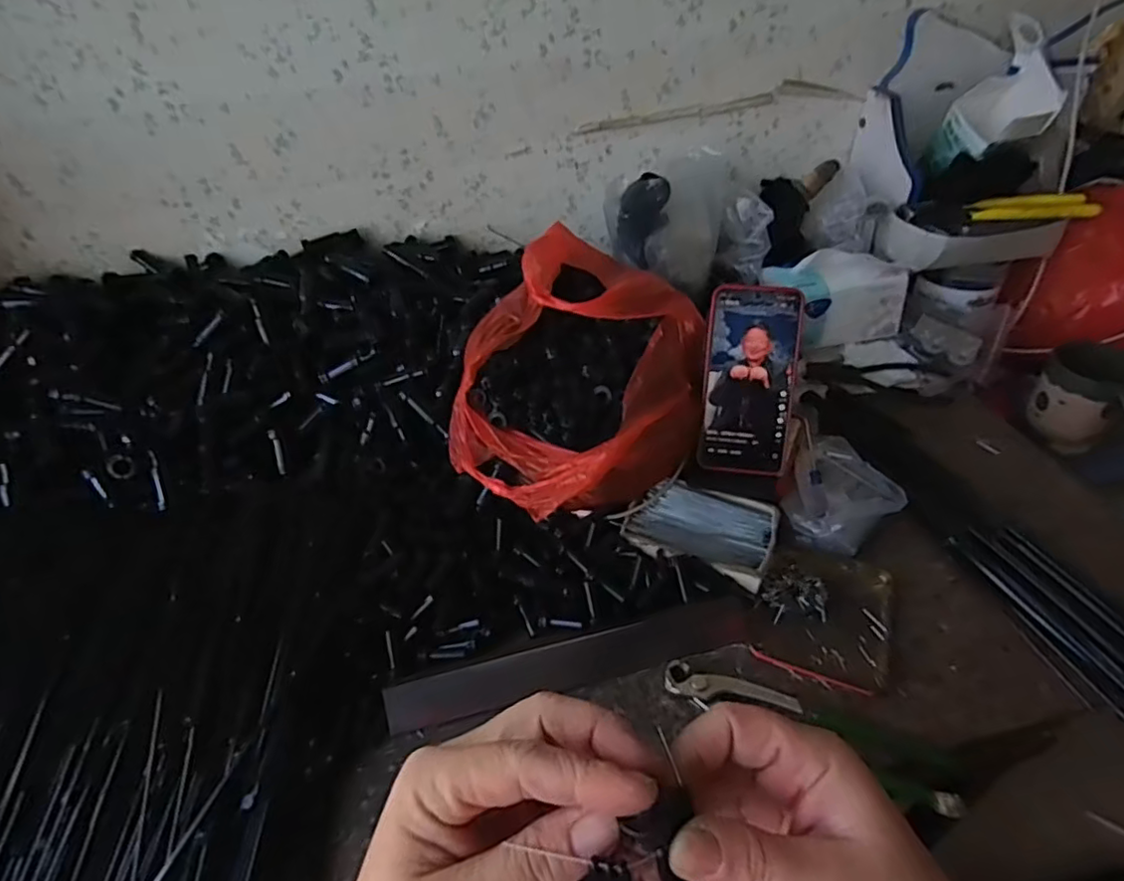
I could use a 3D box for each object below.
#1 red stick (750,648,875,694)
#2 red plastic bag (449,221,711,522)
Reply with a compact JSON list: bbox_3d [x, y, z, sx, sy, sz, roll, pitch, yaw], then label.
[{"bbox_3d":[0.191,0.179,0.477,0.088,0.007,0.007,13,43,22],"label":"red stick"},{"bbox_3d":[0.018,-0.059,0.574,0.219,0.171,0.249,3,41,12],"label":"red plastic bag"}]

